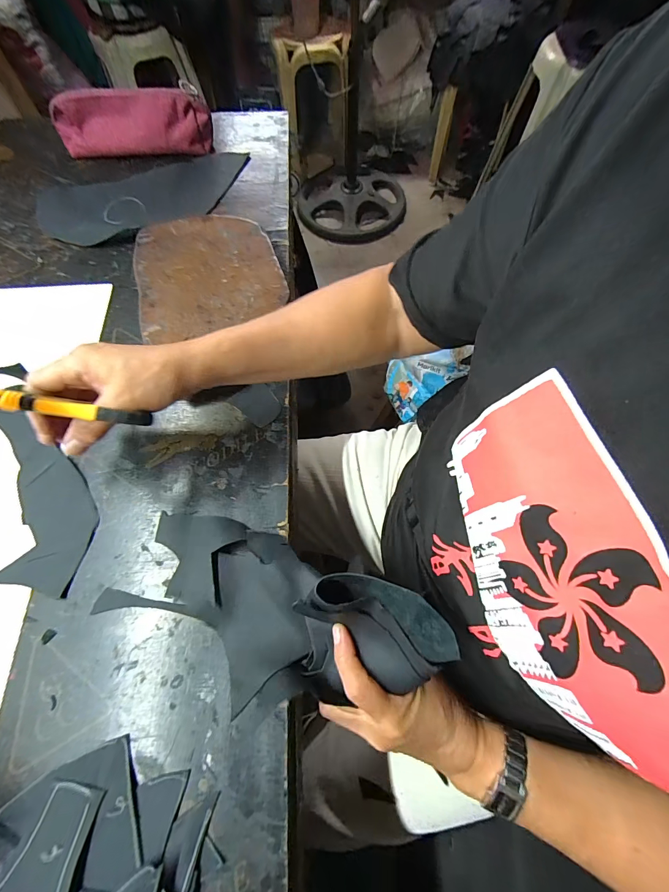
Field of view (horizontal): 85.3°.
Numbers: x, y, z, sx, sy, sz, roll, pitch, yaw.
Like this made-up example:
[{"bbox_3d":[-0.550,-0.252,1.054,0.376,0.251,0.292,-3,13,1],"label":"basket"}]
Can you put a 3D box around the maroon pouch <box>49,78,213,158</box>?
[{"bbox_3d":[-0.313,-0.491,0.565,0.240,0.090,0.043,-4,66,0],"label":"maroon pouch"}]

